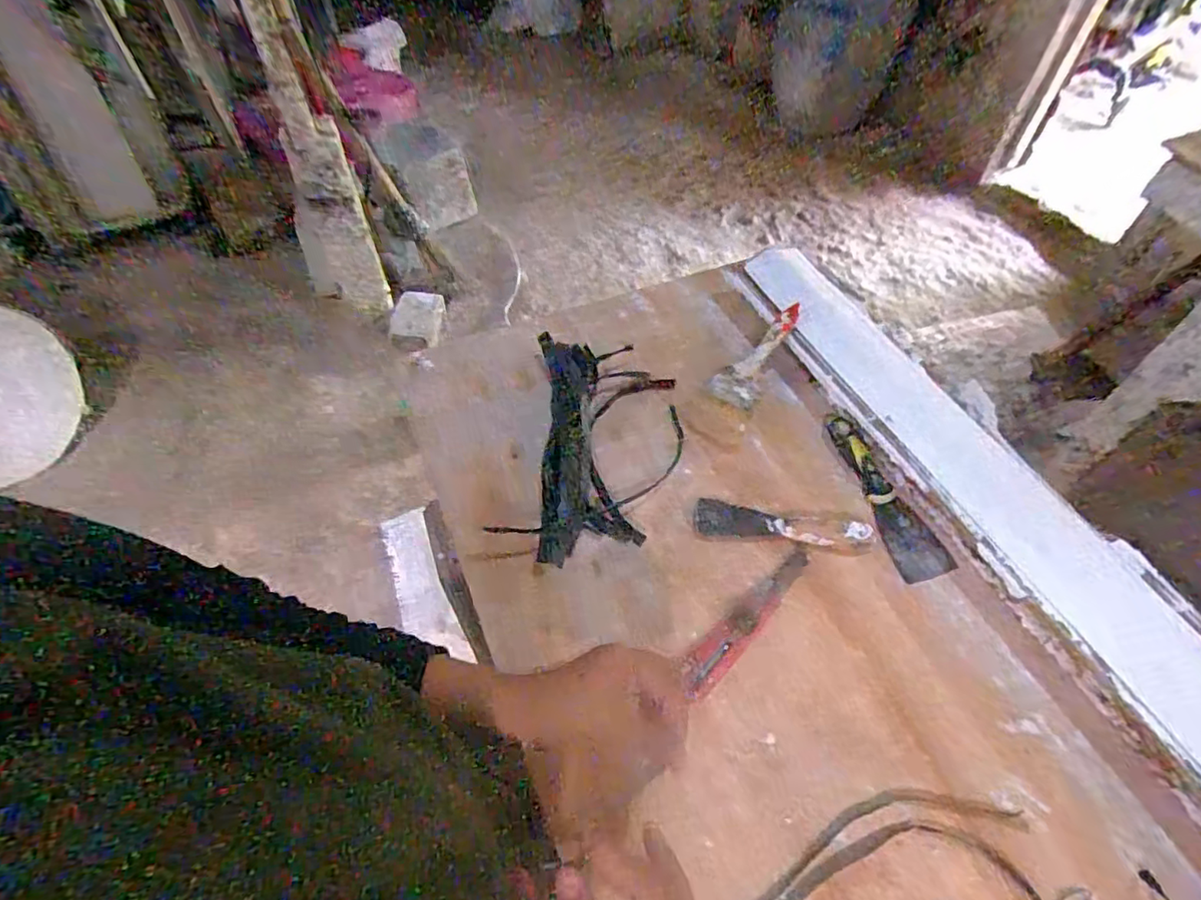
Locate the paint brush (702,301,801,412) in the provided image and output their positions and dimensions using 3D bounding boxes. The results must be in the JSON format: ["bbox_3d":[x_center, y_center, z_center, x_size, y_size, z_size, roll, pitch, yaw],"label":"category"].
[{"bbox_3d":[0.187,-0.110,0.711,0.055,0.023,0.143,36,78,20],"label":"paint brush"}]

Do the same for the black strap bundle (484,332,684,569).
[{"bbox_3d":[-0.001,-0.011,0.667,0.175,0.024,0.281,7,54,5],"label":"black strap bundle"}]

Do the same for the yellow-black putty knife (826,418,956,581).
[{"bbox_3d":[0.292,0.046,0.636,0.057,0.015,0.189,-16,55,-11],"label":"yellow-black putty knife"}]

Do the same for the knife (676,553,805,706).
[{"bbox_3d":[0.135,0.156,0.565,0.035,0.008,0.176,40,62,22],"label":"knife"}]

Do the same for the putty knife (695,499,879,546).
[{"bbox_3d":[0.183,0.074,0.618,0.169,0.020,0.039,5,54,4],"label":"putty knife"}]

